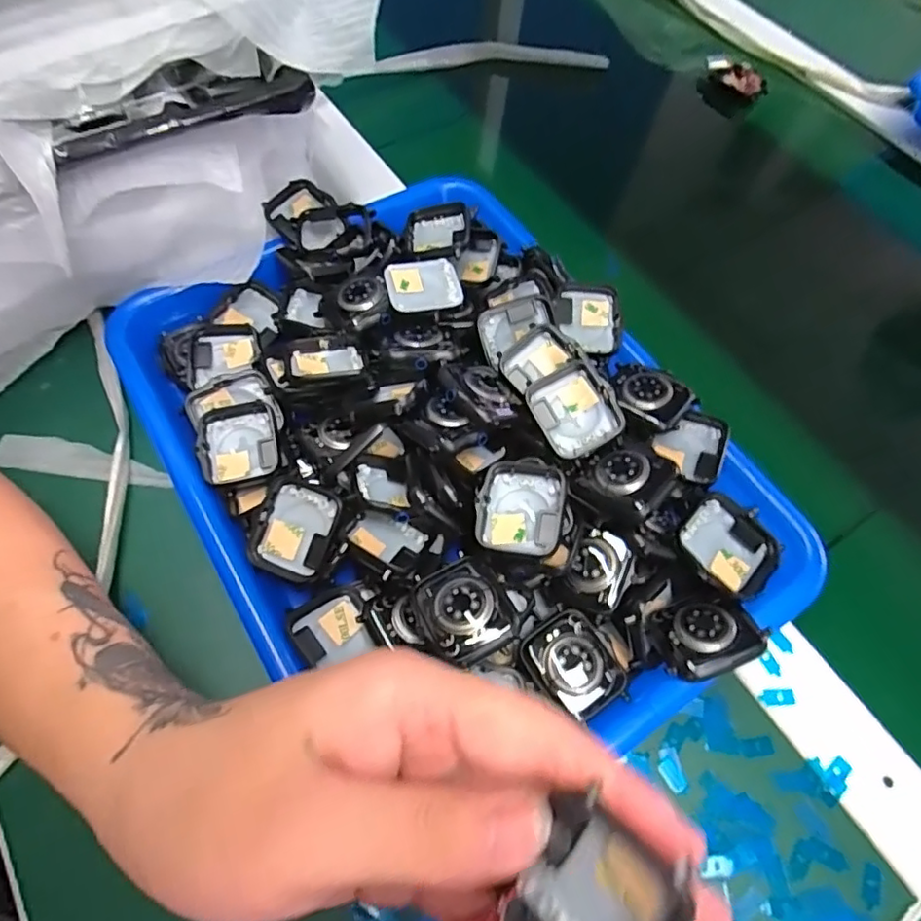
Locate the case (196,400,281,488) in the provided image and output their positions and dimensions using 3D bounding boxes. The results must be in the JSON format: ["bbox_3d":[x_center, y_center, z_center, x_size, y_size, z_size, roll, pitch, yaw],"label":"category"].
[{"bbox_3d":[-0.111,-0.007,0.300,0.037,0.011,0.043,-13,63,-10],"label":"case"}]

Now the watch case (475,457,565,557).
[{"bbox_3d":[0.027,0.021,0.269,0.038,0.012,0.044,6,62,0],"label":"watch case"}]

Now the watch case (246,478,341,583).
[{"bbox_3d":[-0.077,0.031,0.274,0.036,0.009,0.043,21,84,7],"label":"watch case"}]

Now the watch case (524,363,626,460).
[{"bbox_3d":[0.054,-0.025,0.286,0.035,0.012,0.041,-32,80,2],"label":"watch case"}]

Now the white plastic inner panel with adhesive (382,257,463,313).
[{"bbox_3d":[-0.020,-0.095,0.323,0.039,0.006,0.033,-9,63,-8],"label":"white plastic inner panel with adhesive"}]

